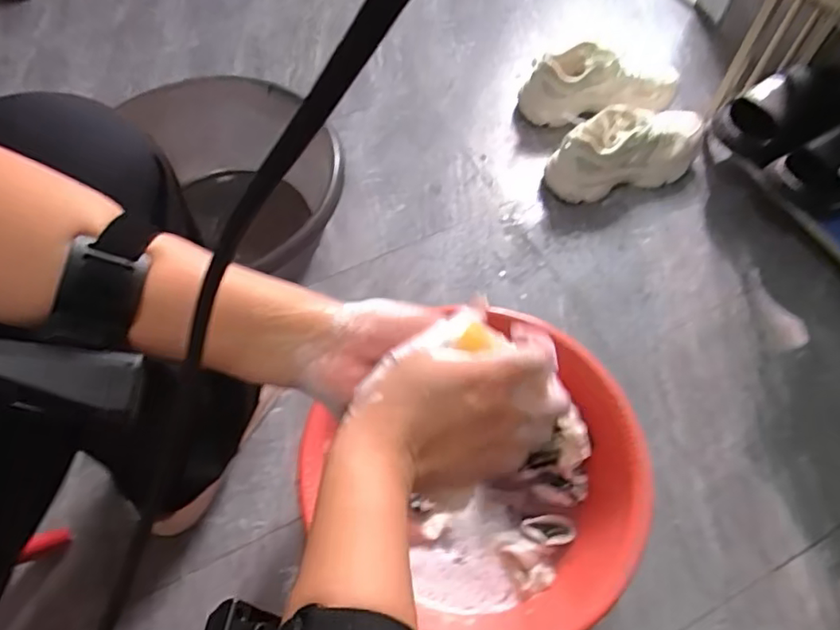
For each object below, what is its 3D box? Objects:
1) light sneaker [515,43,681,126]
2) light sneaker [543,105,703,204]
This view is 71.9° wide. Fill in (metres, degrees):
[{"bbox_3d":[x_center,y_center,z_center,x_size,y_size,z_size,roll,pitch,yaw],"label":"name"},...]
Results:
[{"bbox_3d":[0.301,-0.387,0.986,0.251,0.118,0.079,-5,59,-3],"label":"light sneaker"},{"bbox_3d":[0.323,-0.258,0.915,0.252,0.103,0.093,-15,60,-8],"label":"light sneaker"}]

